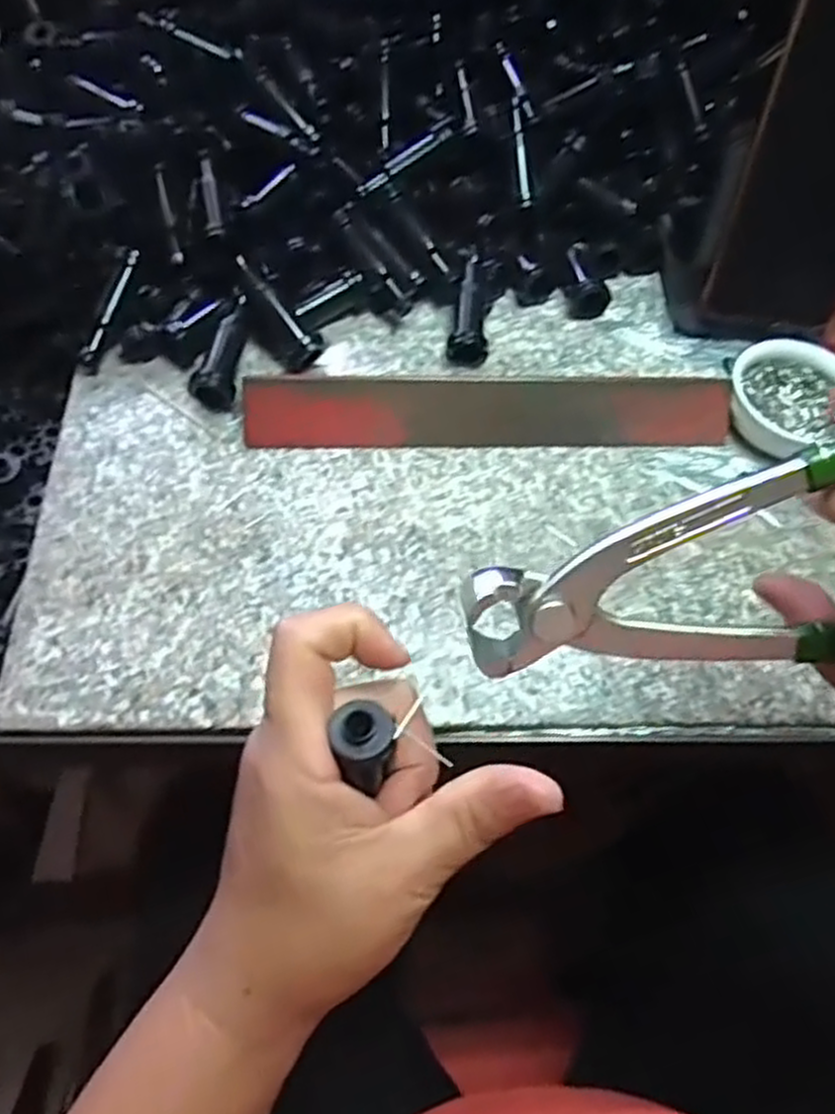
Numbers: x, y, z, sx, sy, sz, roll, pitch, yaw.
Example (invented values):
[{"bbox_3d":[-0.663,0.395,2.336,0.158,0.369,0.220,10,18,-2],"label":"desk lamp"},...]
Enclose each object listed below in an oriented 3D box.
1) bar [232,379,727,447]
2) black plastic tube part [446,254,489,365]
[{"bbox_3d":[0.041,-0.077,0.421,0.257,0.007,0.035,-1,105,-7],"label":"bar"},{"bbox_3d":[0.030,-0.140,0.451,0.022,0.019,0.067,5,72,-2],"label":"black plastic tube part"}]

